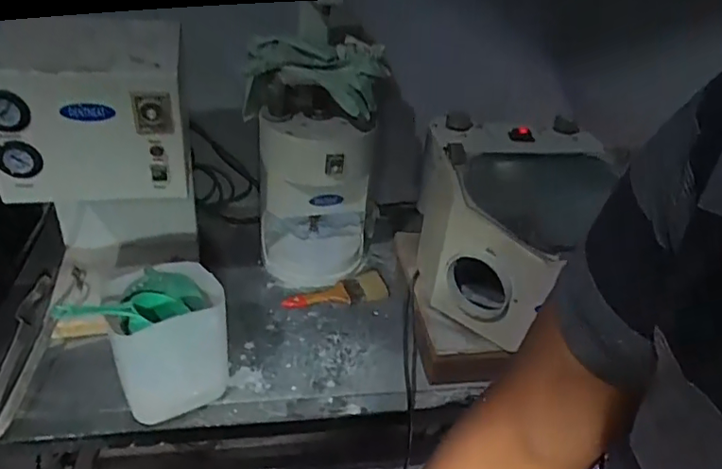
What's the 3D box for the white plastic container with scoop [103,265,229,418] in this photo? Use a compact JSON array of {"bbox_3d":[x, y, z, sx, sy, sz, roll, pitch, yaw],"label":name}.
[{"bbox_3d":[-0.297,0.154,0.796,0.185,0.162,0.146,-22,44,-36],"label":"white plastic container with scoop"}]

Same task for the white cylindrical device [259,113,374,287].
[{"bbox_3d":[-0.087,-0.076,1.057,0.197,0.330,0.176,4,34,-4],"label":"white cylindrical device"}]

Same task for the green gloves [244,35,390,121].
[{"bbox_3d":[-0.086,-0.265,0.952,0.245,0.143,0.136,6,34,-1],"label":"green gloves"}]

